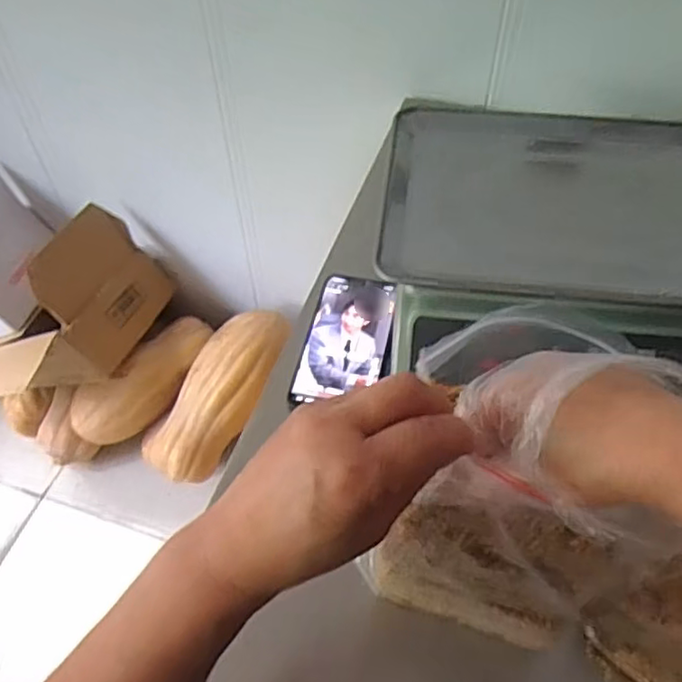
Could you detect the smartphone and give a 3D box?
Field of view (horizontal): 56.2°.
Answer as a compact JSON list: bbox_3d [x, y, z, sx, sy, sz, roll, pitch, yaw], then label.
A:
[{"bbox_3d":[0.005,-0.004,0.611,0.077,0.010,0.152,9,56,8],"label":"smartphone"}]

